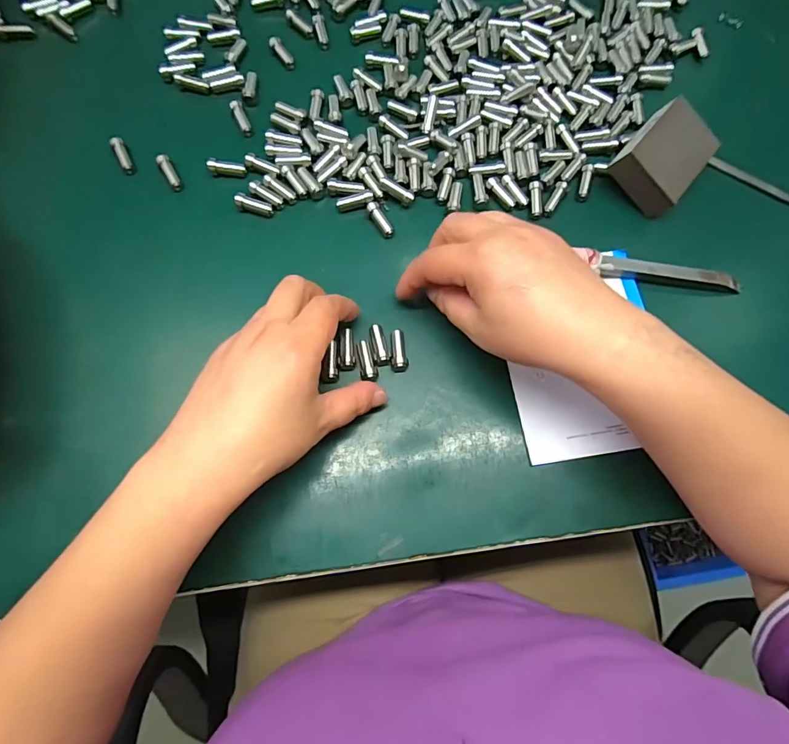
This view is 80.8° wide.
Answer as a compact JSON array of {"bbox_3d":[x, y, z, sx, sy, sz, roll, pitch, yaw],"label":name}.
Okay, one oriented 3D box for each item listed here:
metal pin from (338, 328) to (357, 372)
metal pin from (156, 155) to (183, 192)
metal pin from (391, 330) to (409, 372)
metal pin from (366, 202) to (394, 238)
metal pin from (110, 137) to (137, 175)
[{"bbox_3d":[-0.032,-0.016,0.307,0.011,0.007,0.028,-5,73,-2],"label":"metal pin"},{"bbox_3d":[-0.167,-0.148,0.344,0.009,0.007,0.030,-30,76,-9],"label":"metal pin"},{"bbox_3d":[0.003,-0.014,0.309,0.011,0.009,0.027,-8,73,-3],"label":"metal pin"},{"bbox_3d":[-0.010,-0.111,0.338,0.010,0.010,0.027,-29,76,-9],"label":"metal pin"},{"bbox_3d":[-0.203,-0.162,0.346,0.009,0.009,0.031,-27,75,-8],"label":"metal pin"}]

